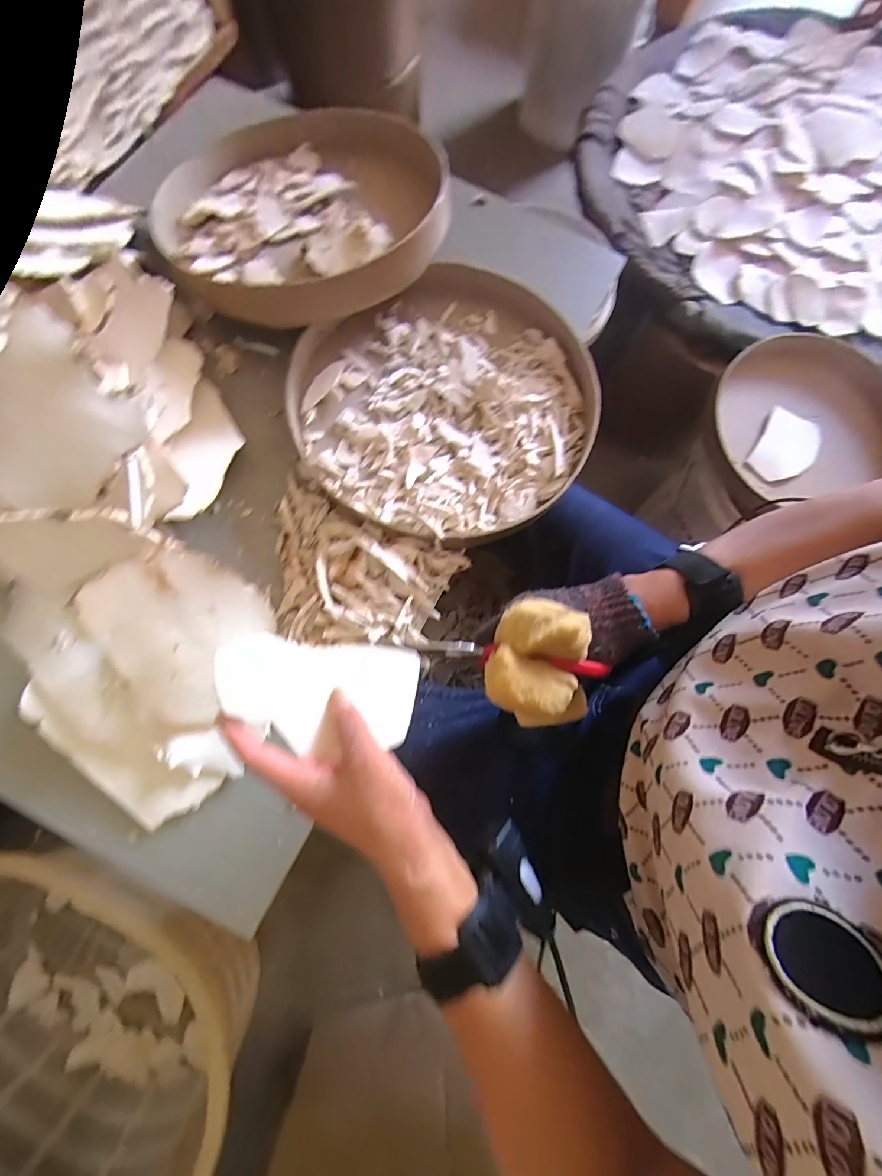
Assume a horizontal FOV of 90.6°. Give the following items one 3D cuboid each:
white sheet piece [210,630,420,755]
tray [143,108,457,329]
[{"bbox_3d":[-0.087,0.072,0.311,0.136,0.006,0.072,8,70,-7],"label":"white sheet piece"},{"bbox_3d":[-0.146,-0.401,0.458,0.291,0.082,0.240,33,80,5],"label":"tray"}]

